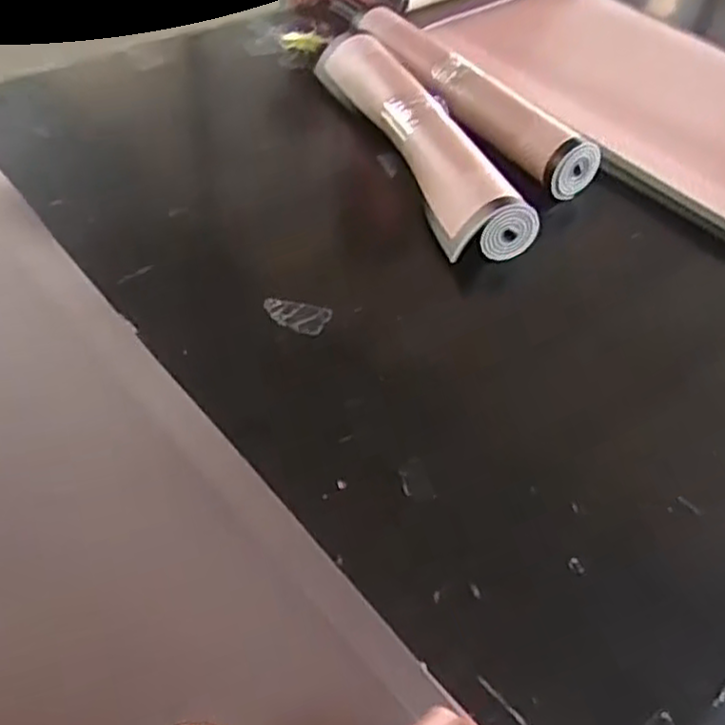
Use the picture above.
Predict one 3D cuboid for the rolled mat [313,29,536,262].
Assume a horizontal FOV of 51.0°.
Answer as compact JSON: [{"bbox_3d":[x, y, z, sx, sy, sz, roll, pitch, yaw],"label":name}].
[{"bbox_3d":[0.061,-0.321,1.052,0.101,0.076,0.537,-12,47,-19],"label":"rolled mat"}]

